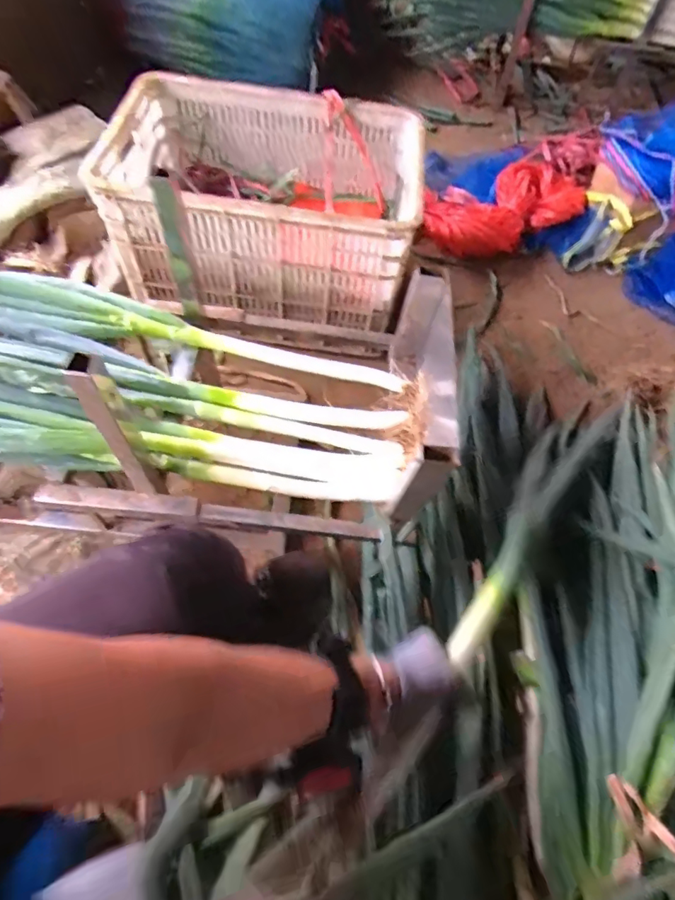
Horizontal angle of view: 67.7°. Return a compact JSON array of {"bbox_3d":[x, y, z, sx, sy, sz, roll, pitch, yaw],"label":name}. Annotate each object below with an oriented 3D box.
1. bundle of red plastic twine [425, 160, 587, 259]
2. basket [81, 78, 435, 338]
[{"bbox_3d":[0.407,-0.594,1.225,0.397,0.089,0.227,-27,67,-19],"label":"bundle of red plastic twine"},{"bbox_3d":[-0.137,-0.454,0.930,0.561,0.224,0.386,15,61,3],"label":"basket"}]

